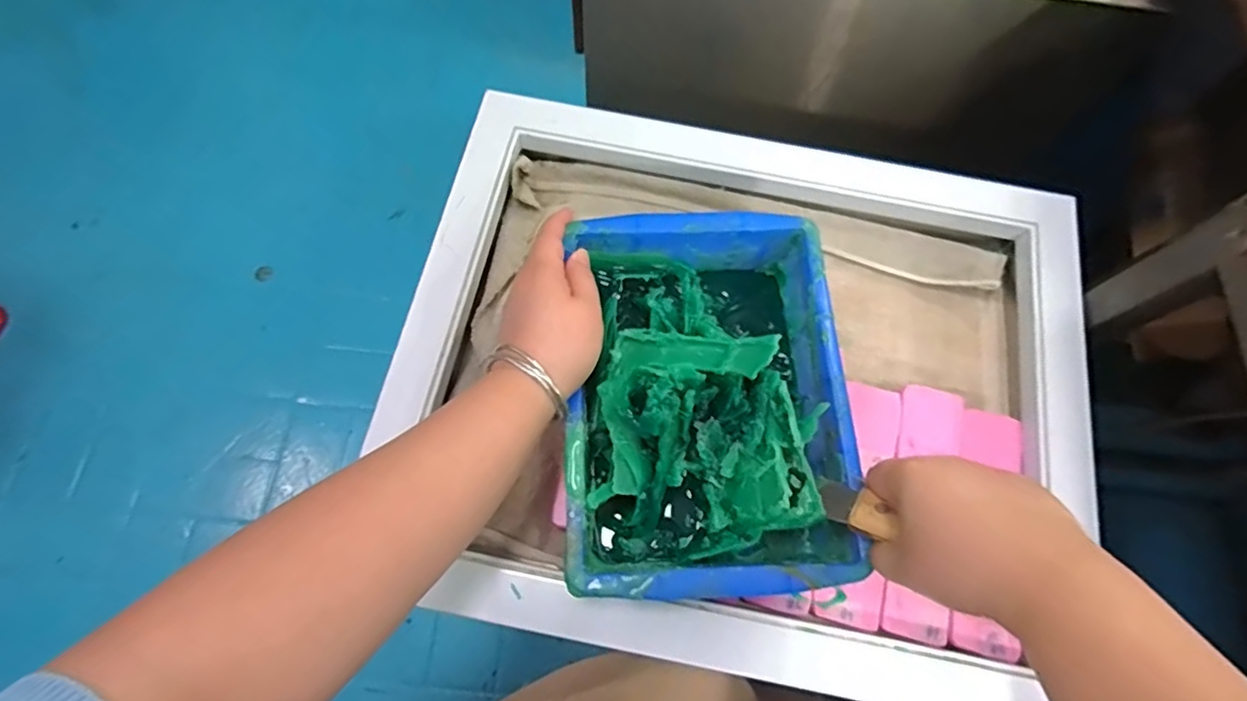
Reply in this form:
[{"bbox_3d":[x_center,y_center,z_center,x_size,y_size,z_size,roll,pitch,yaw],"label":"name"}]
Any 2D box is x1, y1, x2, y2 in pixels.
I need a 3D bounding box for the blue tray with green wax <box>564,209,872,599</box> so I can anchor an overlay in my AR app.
[{"bbox_3d":[0.053,0.027,0.395,0.174,0.097,0.243,-1,71,-3],"label":"blue tray with green wax"}]

